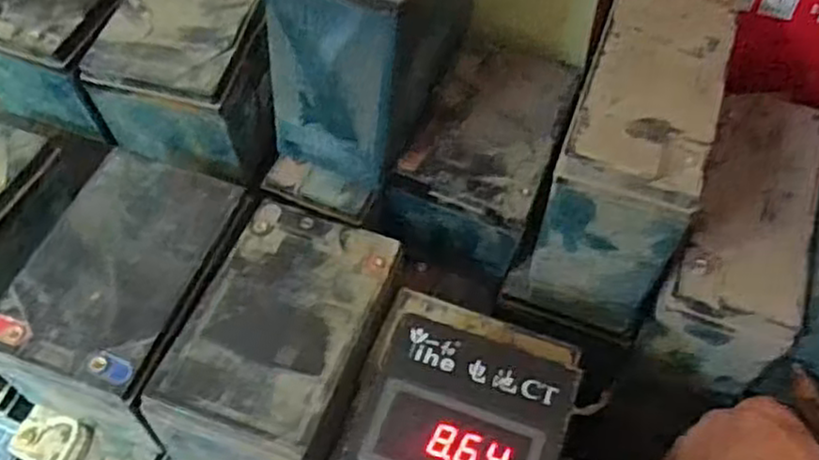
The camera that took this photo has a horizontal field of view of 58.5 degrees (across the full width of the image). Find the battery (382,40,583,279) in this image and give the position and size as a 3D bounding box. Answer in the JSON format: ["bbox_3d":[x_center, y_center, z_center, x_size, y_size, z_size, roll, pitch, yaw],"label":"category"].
[{"bbox_3d":[0.058,-0.056,0.543,0.099,0.090,0.156,20,59,16],"label":"battery"}]

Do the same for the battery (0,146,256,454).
[{"bbox_3d":[-0.172,0.040,0.465,0.103,0.090,0.154,15,58,13],"label":"battery"}]

